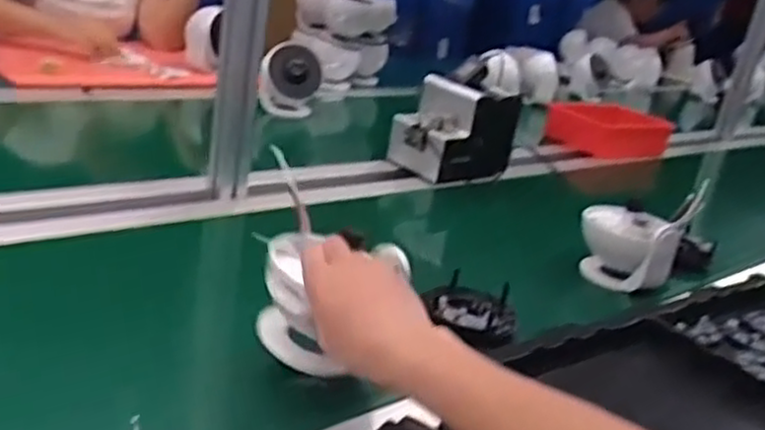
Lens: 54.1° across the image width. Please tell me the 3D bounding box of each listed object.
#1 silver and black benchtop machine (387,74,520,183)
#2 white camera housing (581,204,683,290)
[{"bbox_3d":[0.123,-0.149,1.288,0.170,0.144,0.135,-7,28,-39],"label":"silver and black benchtop machine"},{"bbox_3d":[0.319,0.042,0.981,0.085,0.101,0.115,8,21,-8],"label":"white camera housing"}]

